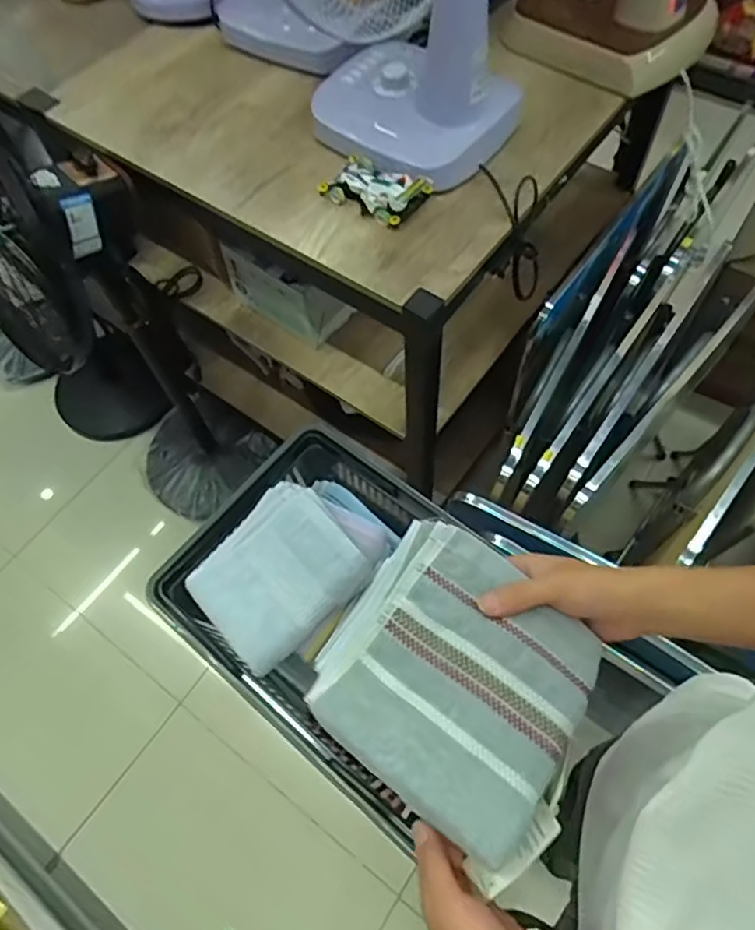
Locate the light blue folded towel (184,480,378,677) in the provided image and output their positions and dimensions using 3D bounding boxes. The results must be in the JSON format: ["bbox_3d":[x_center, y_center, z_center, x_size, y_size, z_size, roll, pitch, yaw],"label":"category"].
[{"bbox_3d":[-0.124,0.123,0.750,0.190,0.046,0.180,-42,67,-16],"label":"light blue folded towel"}]

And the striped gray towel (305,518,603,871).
[{"bbox_3d":[0.056,0.150,0.450,0.178,0.036,0.174,32,69,19],"label":"striped gray towel"}]

